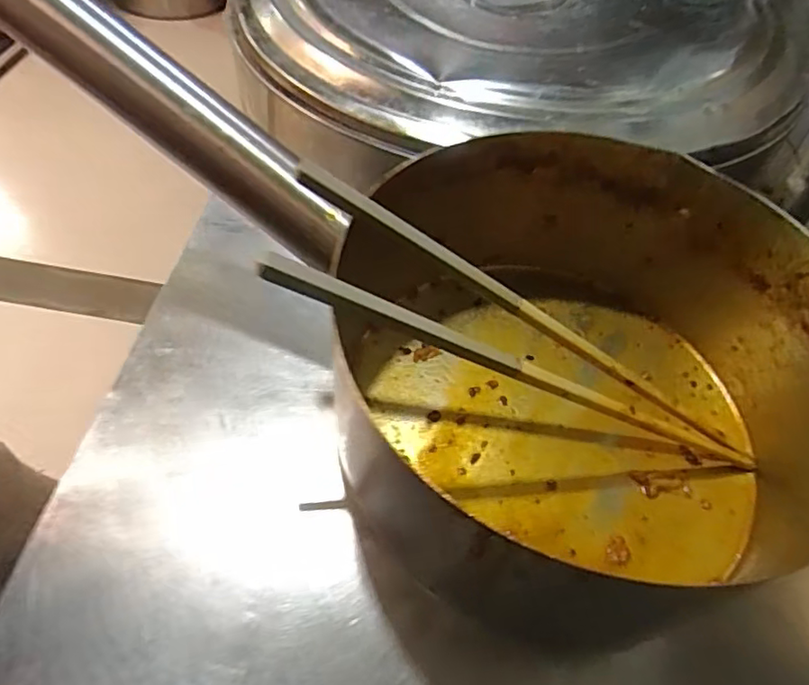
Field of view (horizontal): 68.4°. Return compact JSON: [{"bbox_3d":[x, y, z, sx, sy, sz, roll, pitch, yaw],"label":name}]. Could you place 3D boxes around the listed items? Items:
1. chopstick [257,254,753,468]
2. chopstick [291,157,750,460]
[{"bbox_3d":[0.052,0.015,0.230,0.224,0.014,0.010,22,49,-22],"label":"chopstick"},{"bbox_3d":[0.056,-0.006,0.243,0.222,0.007,0.012,31,52,-13],"label":"chopstick"}]

